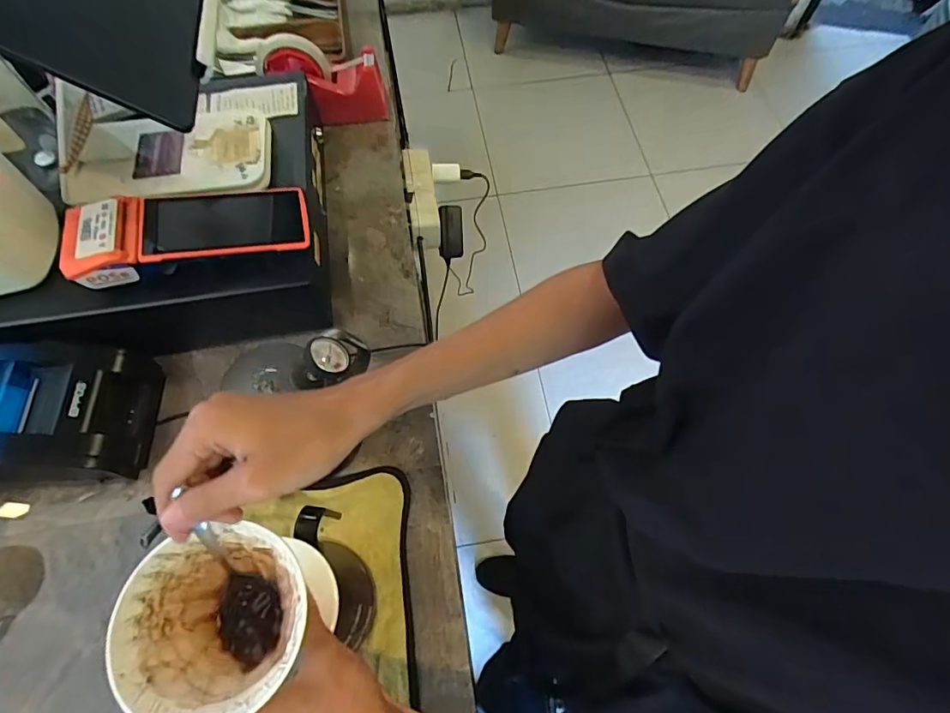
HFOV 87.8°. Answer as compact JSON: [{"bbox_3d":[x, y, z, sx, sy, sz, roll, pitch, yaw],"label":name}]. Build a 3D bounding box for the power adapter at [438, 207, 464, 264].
[{"bbox_3d":[-0.034,-0.175,0.715,0.033,0.086,0.027,2,31,1],"label":"power adapter"}]

